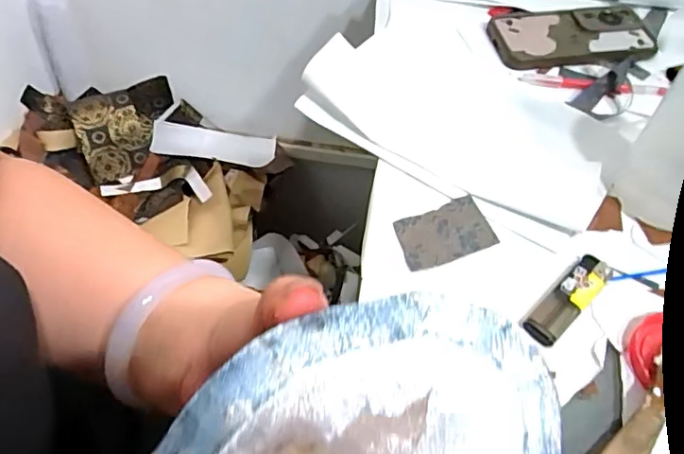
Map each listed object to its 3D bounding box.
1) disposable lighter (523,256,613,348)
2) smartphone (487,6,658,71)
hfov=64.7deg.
[{"bbox_3d":[0.154,0.049,0.366,0.085,0.012,0.022,-36,62,-28],"label":"disposable lighter"},{"bbox_3d":[0.233,-0.196,0.551,0.160,0.013,0.081,-2,52,-6],"label":"smartphone"}]

